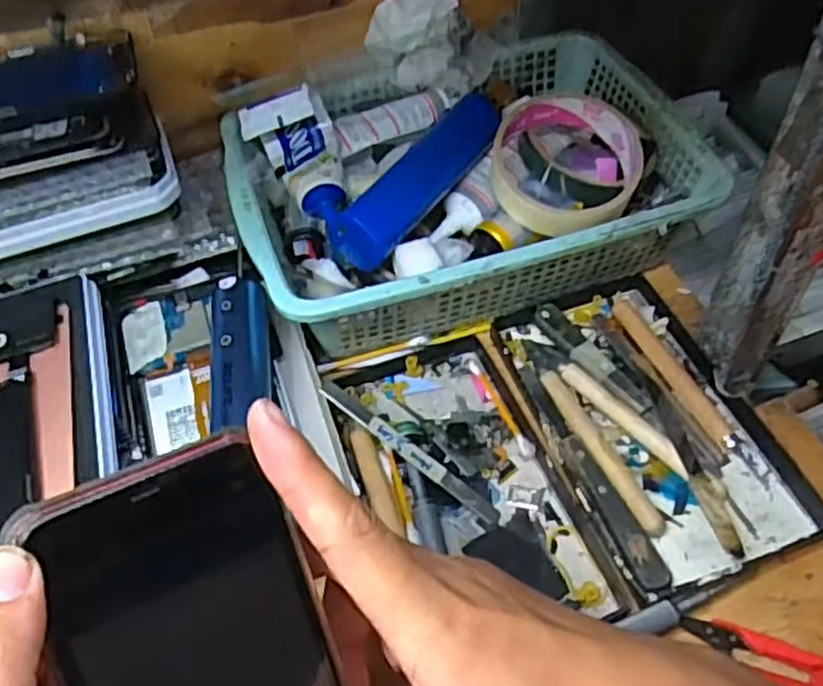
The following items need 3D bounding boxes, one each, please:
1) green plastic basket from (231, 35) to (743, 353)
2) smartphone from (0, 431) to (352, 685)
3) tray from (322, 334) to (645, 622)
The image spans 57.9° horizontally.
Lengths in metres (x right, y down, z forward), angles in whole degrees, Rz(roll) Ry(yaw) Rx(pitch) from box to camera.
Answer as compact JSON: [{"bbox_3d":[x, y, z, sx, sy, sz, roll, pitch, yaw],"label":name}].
[{"bbox_3d":[0.031,-0.100,0.464,0.271,0.078,0.190,-15,52,-8],"label":"green plastic basket"},{"bbox_3d":[-0.060,0.106,0.232,0.075,0.148,0.006,-24,14,-27],"label":"smartphone"},{"bbox_3d":[0.025,0.067,0.381,0.098,0.026,0.173,-19,53,-11],"label":"tray"}]

